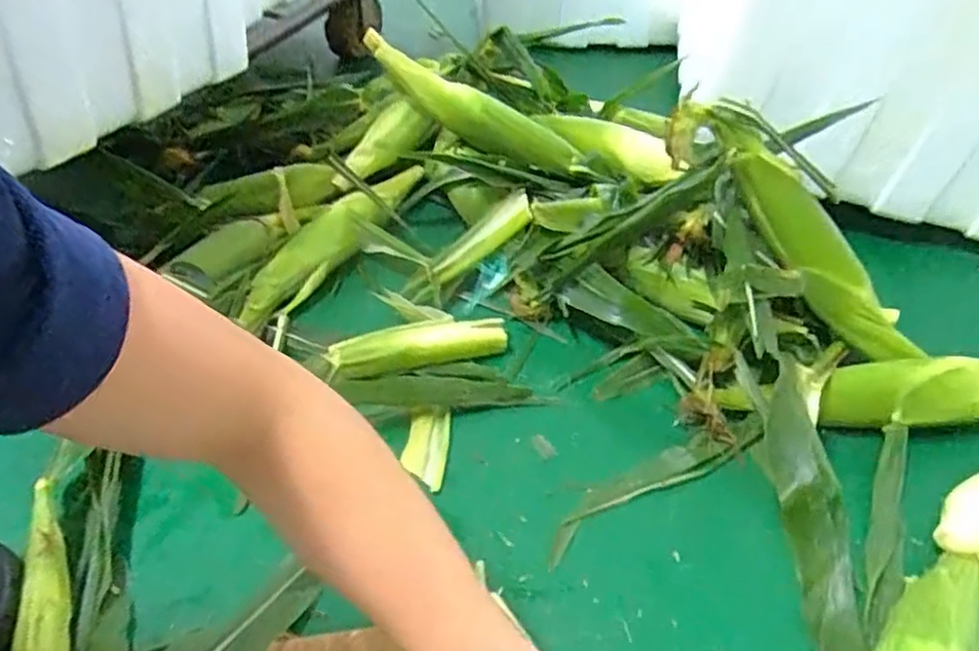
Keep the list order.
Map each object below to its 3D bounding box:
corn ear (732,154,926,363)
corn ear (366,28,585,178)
[{"bbox_3d":[0.316,-0.062,0.660,0.252,0.054,0.044,48,46,-11],"label":"corn ear"},{"bbox_3d":[-0.025,-0.250,0.803,0.274,0.057,0.049,29,44,-3],"label":"corn ear"}]

